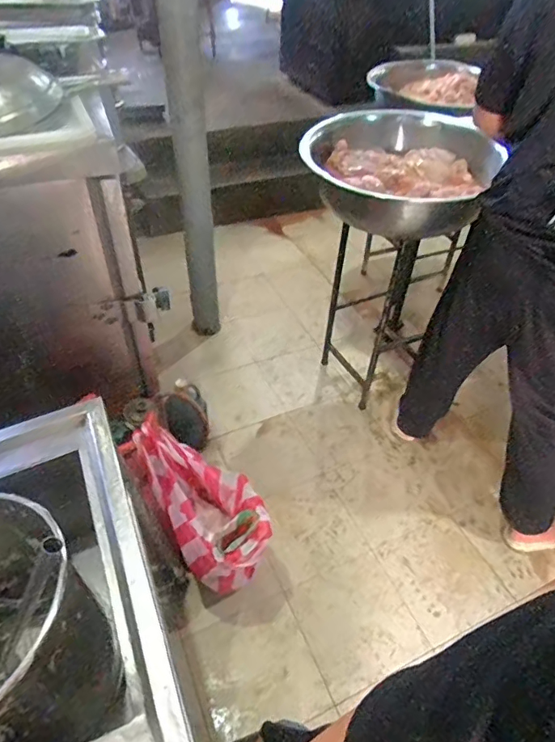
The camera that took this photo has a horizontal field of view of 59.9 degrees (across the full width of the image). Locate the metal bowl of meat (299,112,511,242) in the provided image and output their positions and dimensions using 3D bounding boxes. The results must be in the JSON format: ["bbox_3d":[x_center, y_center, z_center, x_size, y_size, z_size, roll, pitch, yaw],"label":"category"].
[{"bbox_3d":[0.396,-0.592,1.451,0.545,0.202,0.541,24,49,20],"label":"metal bowl of meat"}]

